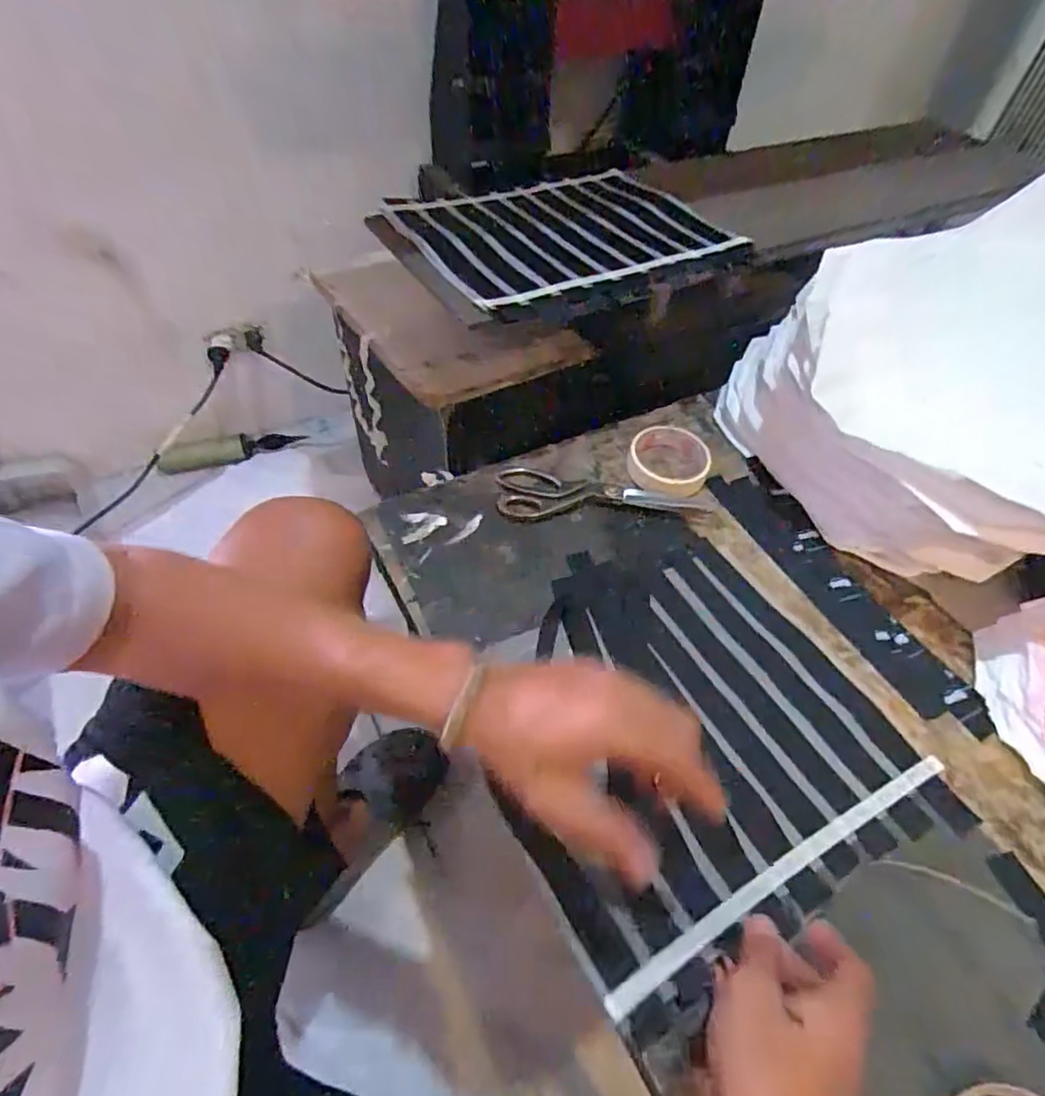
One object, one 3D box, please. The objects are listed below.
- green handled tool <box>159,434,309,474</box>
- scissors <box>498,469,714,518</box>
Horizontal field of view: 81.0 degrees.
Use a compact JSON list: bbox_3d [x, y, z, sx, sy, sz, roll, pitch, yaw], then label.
[{"bbox_3d":[-0.576,-0.200,1.218,0.271,0.041,0.042,-16,53,-15],"label":"green handled tool"},{"bbox_3d":[0.082,-0.058,0.645,0.215,0.010,0.061,-1,50,-3],"label":"scissors"}]

